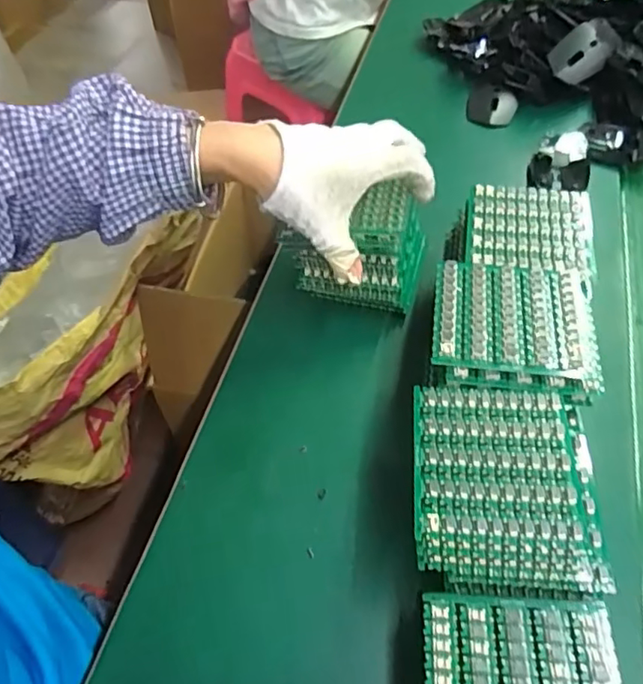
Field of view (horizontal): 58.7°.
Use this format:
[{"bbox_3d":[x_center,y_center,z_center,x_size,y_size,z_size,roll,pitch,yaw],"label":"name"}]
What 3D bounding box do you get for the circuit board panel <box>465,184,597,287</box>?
[{"bbox_3d":[0.144,-0.078,0.394,0.083,0.007,0.081,8,54,6],"label":"circuit board panel"}]

